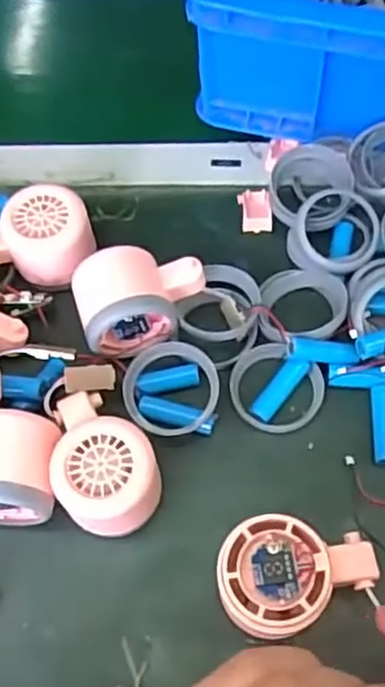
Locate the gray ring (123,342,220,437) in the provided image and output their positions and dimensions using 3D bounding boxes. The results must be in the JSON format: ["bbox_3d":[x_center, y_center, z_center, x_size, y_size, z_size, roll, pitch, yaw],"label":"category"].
[{"bbox_3d":[-0.013,0.028,0.430,0.059,0.011,0.057,0,85,2],"label":"gray ring"}]

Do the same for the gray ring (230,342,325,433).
[{"bbox_3d":[0.054,0.029,0.443,0.058,0.014,0.056,-1,63,2],"label":"gray ring"}]

